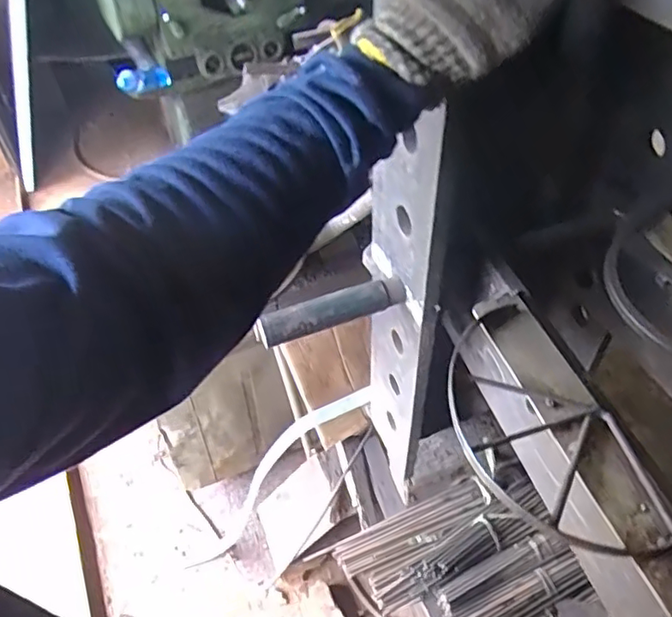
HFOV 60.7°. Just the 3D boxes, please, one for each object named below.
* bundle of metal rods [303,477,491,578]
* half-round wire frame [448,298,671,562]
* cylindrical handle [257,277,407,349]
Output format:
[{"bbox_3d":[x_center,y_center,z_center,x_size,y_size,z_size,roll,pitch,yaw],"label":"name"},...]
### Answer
[{"bbox_3d":[0.123,0.375,0.974,0.306,0.044,0.074,-20,49,-14],"label":"bundle of metal rods"},{"bbox_3d":[0.156,0.086,0.457,0.123,0.015,0.234,-11,48,-6],"label":"half-round wire frame"},{"bbox_3d":[-0.002,0.003,0.612,0.161,0.035,0.028,-17,49,-12],"label":"cylindrical handle"}]

